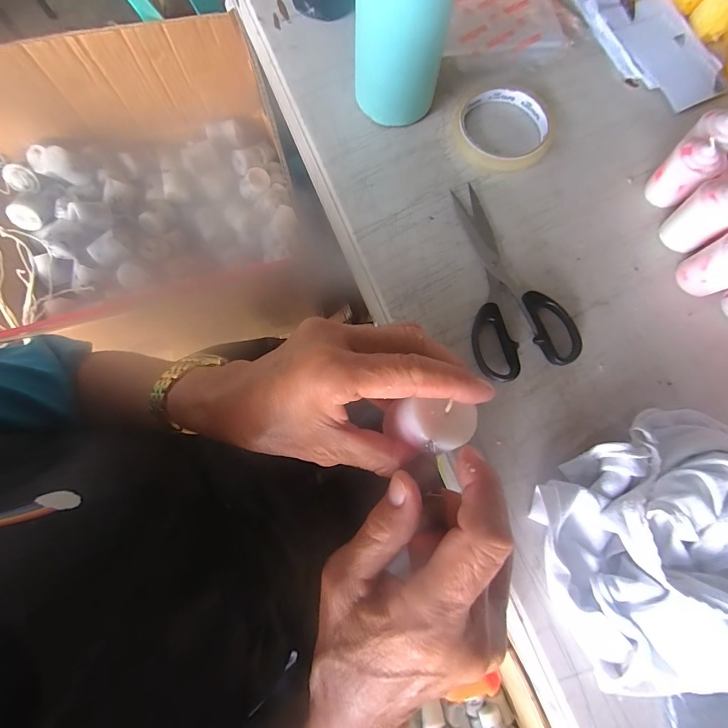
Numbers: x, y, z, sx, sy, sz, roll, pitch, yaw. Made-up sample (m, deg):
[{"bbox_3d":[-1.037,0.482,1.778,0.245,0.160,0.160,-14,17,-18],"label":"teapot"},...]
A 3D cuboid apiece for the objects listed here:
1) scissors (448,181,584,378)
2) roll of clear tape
[{"bbox_3d":[0.115,-0.071,0.290,0.075,0.013,0.165,-8,77,-4],"label":"scissors"},{"bbox_3d":[0.126,-0.214,0.326,0.089,0.011,0.089,0,77,-2],"label":"roll of clear tape"}]

